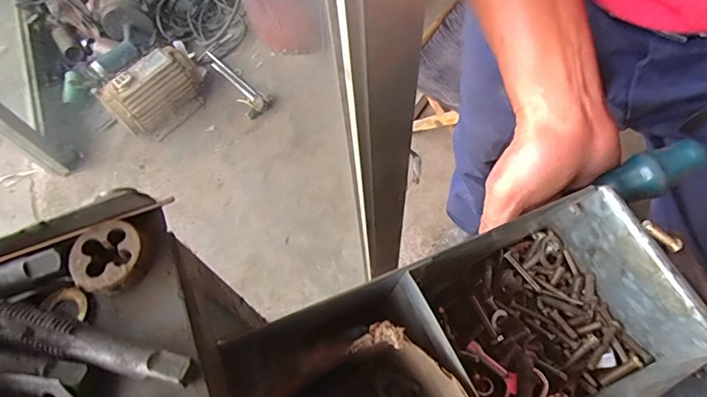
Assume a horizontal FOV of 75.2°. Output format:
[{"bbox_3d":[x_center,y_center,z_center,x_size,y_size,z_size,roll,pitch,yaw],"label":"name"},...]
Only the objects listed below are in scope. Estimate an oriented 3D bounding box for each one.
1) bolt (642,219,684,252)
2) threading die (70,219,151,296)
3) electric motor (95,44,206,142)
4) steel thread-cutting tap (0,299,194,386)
[{"bbox_3d":[0.186,0.022,0.278,0.028,0.005,0.007,34,69,-6],"label":"bolt"},{"bbox_3d":[-0.099,0.024,0.188,0.029,0.010,0.029,-1,65,3],"label":"threading die"},{"bbox_3d":[-0.574,-0.299,1.321,0.294,0.179,0.152,-39,69,-14],"label":"electric motor"},{"bbox_3d":[-0.098,0.053,0.166,0.081,0.008,0.013,11,66,8],"label":"steel thread-cutting tap"}]

